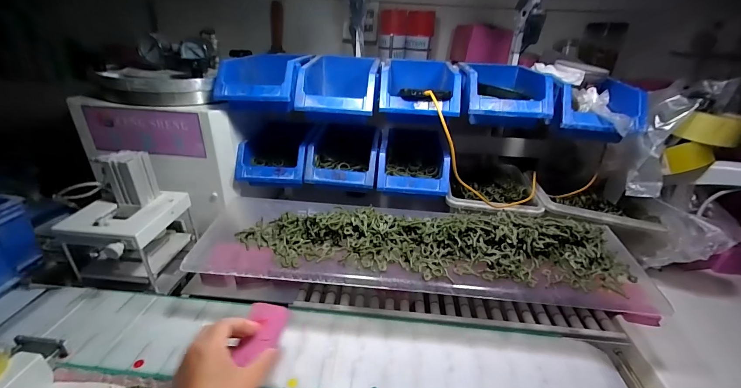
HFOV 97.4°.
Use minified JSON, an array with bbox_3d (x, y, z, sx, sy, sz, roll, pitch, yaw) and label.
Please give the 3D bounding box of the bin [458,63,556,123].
[{"bbox_3d":[0.223,-0.172,0.546,0.119,0.069,0.179,8,28,9],"label":"bin"}]

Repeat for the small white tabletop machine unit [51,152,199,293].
[{"bbox_3d":[-0.387,0.038,0.512,0.132,0.181,0.154,5,28,3],"label":"small white tabletop machine unit"}]

